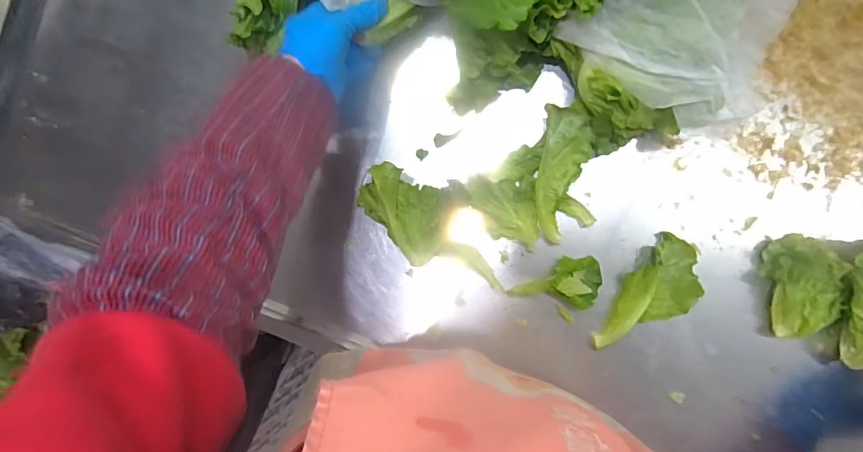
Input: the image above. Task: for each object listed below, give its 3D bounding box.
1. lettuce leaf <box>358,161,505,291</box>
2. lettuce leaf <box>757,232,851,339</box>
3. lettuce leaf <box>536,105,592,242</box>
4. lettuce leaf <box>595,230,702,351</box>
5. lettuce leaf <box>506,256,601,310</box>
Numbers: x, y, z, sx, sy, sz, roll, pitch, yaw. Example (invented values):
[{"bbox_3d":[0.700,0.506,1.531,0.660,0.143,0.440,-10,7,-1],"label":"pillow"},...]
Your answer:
[{"bbox_3d":[0.005,0.001,0.485,0.171,0.026,0.083,39,95,-16],"label":"lettuce leaf"},{"bbox_3d":[0.356,0.056,0.446,0.056,0.043,0.091,-9,89,8],"label":"lettuce leaf"},{"bbox_3d":[0.135,-0.055,0.478,0.050,0.037,0.131,8,91,8],"label":"lettuce leaf"},{"bbox_3d":[0.222,0.075,0.470,0.067,0.028,0.135,40,95,6],"label":"lettuce leaf"},{"bbox_3d":[0.130,0.055,0.486,0.088,0.019,0.052,10,91,8],"label":"lettuce leaf"}]

